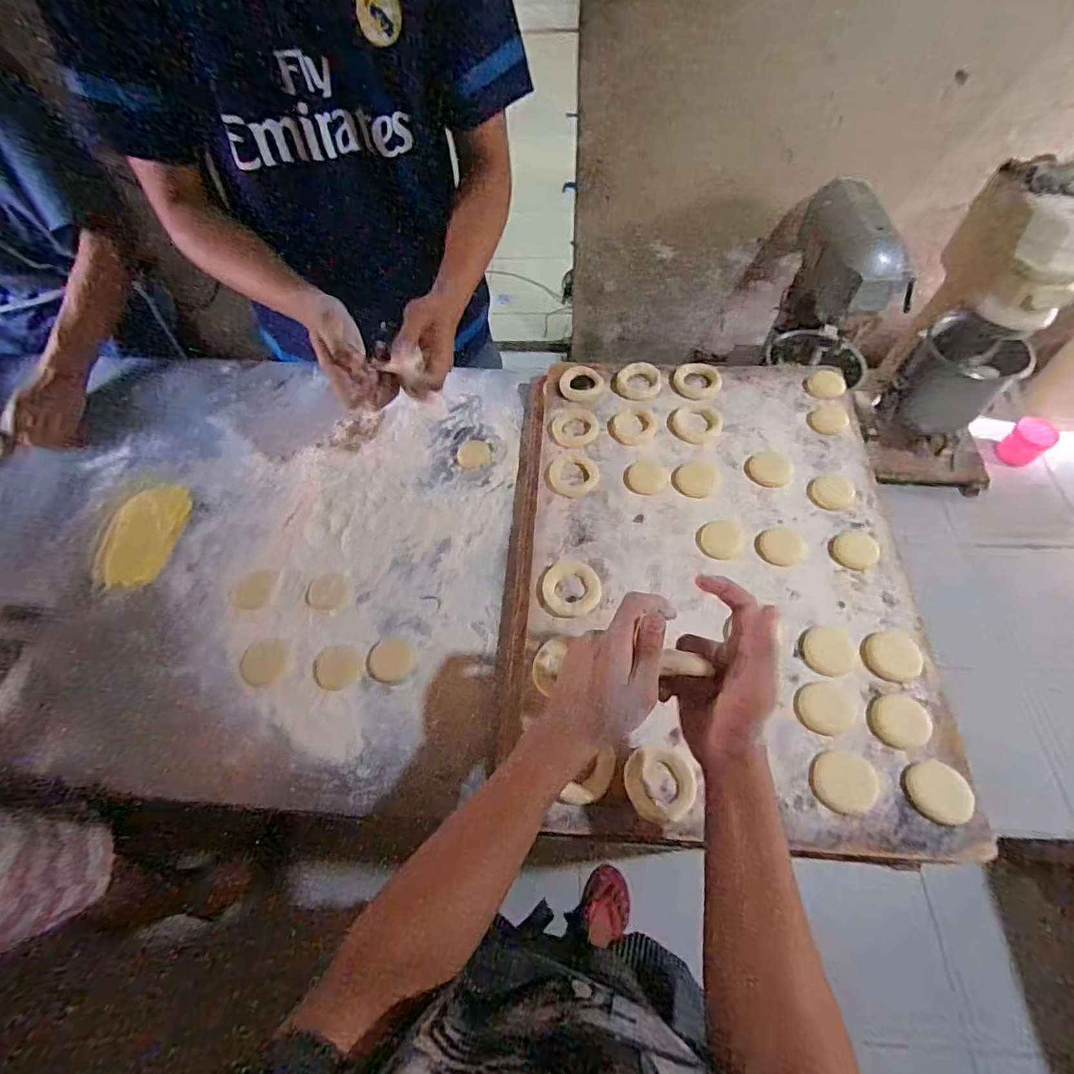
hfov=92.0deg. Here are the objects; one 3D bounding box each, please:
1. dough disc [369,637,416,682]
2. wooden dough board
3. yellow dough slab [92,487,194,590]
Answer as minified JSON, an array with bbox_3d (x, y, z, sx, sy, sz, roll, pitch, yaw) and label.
[{"bbox_3d":[-0.167,0.142,0.601,0.051,0.004,0.048,-1,62,2],"label":"dough disc"},{"bbox_3d":[0.198,0.016,0.617,0.445,0.056,0.594,2,62,3],"label":"wooden dough board"},{"bbox_3d":[-0.522,-0.006,0.681,0.097,0.010,0.148,2,62,4],"label":"yellow dough slab"}]

